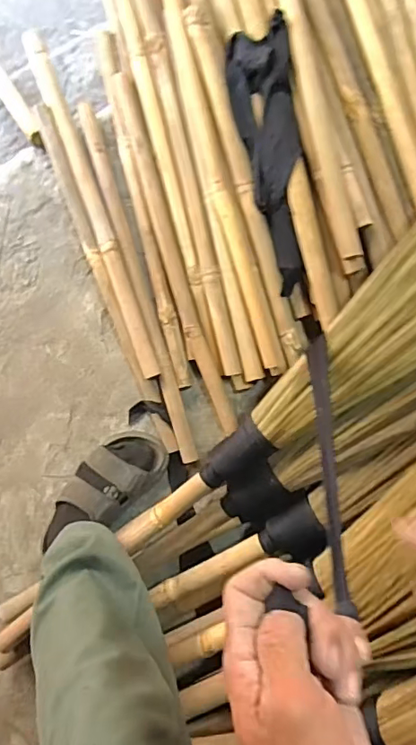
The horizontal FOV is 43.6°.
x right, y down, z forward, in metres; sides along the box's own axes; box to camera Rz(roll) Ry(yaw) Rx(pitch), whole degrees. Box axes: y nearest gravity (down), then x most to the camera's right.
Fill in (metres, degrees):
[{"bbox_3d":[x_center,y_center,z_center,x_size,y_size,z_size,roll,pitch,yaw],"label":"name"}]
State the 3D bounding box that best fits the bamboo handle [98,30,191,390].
[{"bbox_3d":[-0.114,-0.278,0.908,0.037,0.029,0.621,-13,90,6],"label":"bamboo handle"}]

